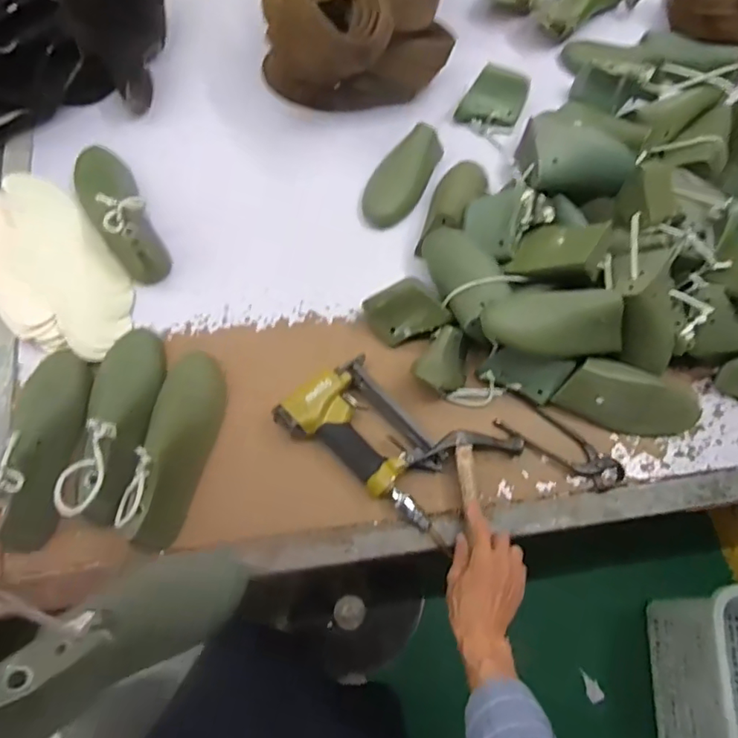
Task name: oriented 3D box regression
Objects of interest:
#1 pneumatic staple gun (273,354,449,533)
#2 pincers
[{"bbox_3d":[0.009,0.086,0.685,0.231,0.043,0.134,40,74,11],"label":"pneumatic staple gun"},{"bbox_3d":[0.248,0.097,0.703,0.170,0.019,0.056,34,73,10],"label":"pincers"}]

